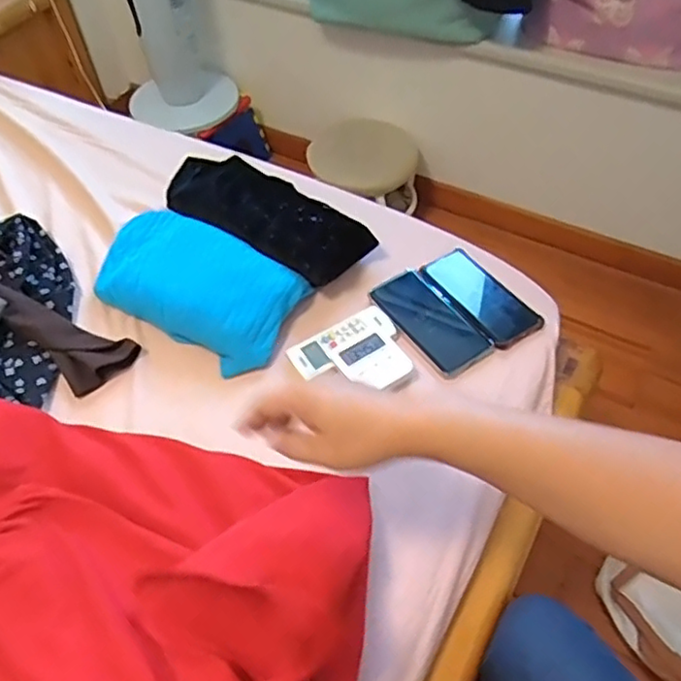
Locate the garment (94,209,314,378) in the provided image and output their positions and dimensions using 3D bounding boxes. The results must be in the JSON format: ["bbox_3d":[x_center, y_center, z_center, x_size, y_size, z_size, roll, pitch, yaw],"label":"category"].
[{"bbox_3d":[-0.196,-0.079,0.834,0.305,0.040,0.157,28,59,22],"label":"garment"}]

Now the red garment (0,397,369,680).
[{"bbox_3d":[-0.217,0.195,0.555,0.469,0.139,0.290,11,54,12],"label":"red garment"}]

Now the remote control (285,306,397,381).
[{"bbox_3d":[0.002,0.003,0.777,0.129,0.020,0.055,-25,55,-15],"label":"remote control"}]

